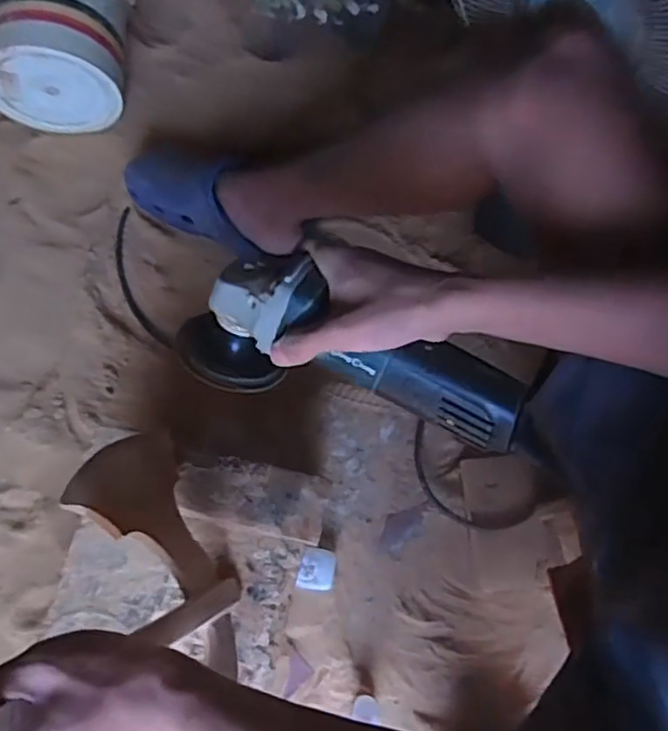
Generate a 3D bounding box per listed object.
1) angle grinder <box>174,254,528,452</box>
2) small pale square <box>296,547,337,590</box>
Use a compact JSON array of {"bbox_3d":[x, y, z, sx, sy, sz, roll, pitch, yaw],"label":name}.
[{"bbox_3d":[0.011,-0.017,0.517,0.271,0.084,0.099,17,71,6],"label":"angle grinder"},{"bbox_3d":[-0.019,0.230,0.759,0.040,0.018,0.045,11,71,4],"label":"small pale square"}]

